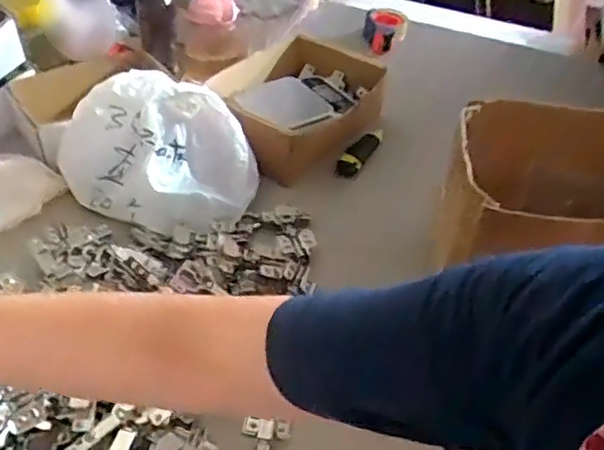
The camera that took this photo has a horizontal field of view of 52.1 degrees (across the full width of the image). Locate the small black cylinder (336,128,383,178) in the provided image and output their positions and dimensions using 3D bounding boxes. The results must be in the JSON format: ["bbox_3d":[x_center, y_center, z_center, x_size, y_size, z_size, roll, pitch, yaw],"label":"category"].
[{"bbox_3d":[0.100,-0.130,1.095,0.034,0.030,0.138,23,45,20],"label":"small black cylinder"}]

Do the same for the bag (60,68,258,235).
[{"bbox_3d":[-0.211,-0.104,0.899,0.289,0.192,0.124,-2,42,-6],"label":"bag"}]

